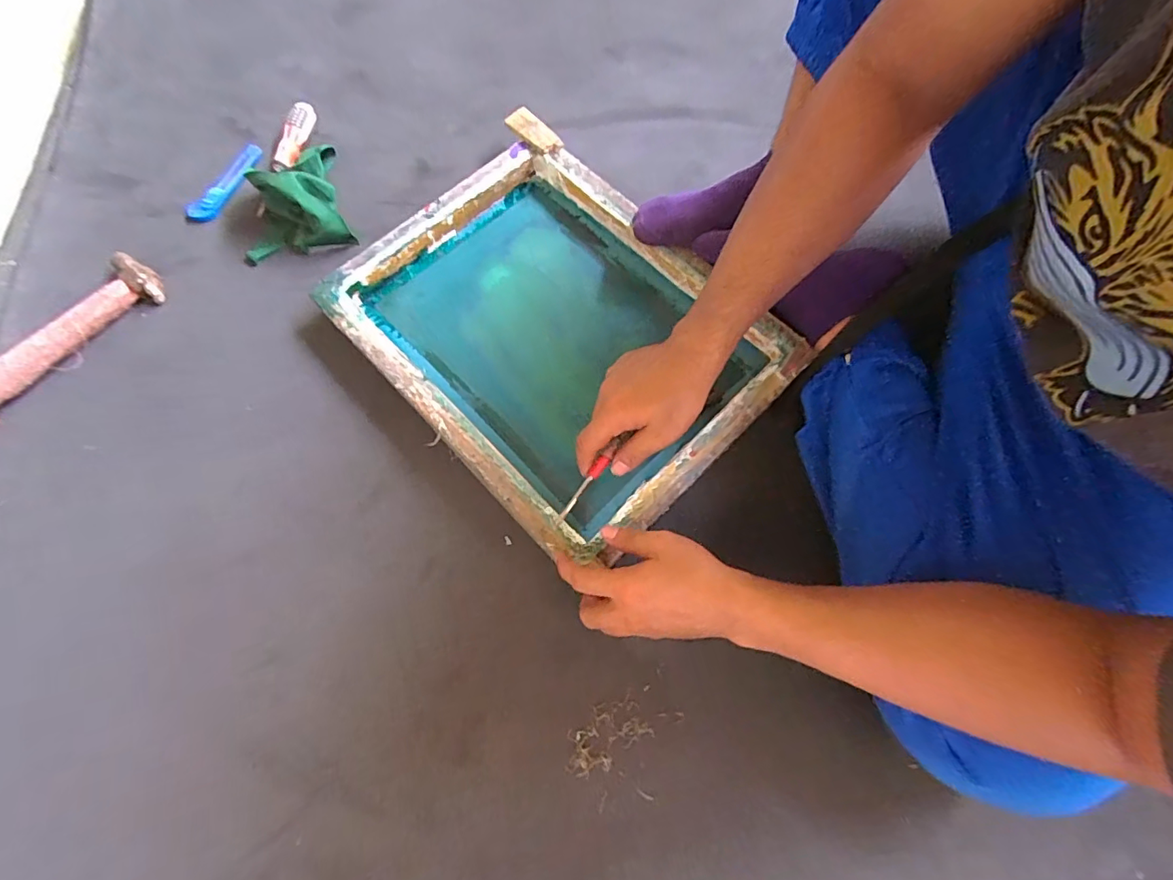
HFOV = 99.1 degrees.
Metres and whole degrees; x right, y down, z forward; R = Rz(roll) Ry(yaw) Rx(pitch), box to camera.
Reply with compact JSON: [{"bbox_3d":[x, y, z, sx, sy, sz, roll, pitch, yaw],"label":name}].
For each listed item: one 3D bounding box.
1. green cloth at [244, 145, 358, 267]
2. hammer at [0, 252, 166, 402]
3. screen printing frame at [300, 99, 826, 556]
[{"bbox_3d":[-0.388,-0.324,0.641,0.135,0.064,0.163,-15,75,-3],"label":"green cloth"},{"bbox_3d":[-0.624,-0.114,0.586,0.070,0.051,0.266,34,78,10],"label":"hammer"},{"bbox_3d":[-0.036,-0.121,0.575,0.356,0.049,0.450,-40,77,-9],"label":"screen printing frame"}]

